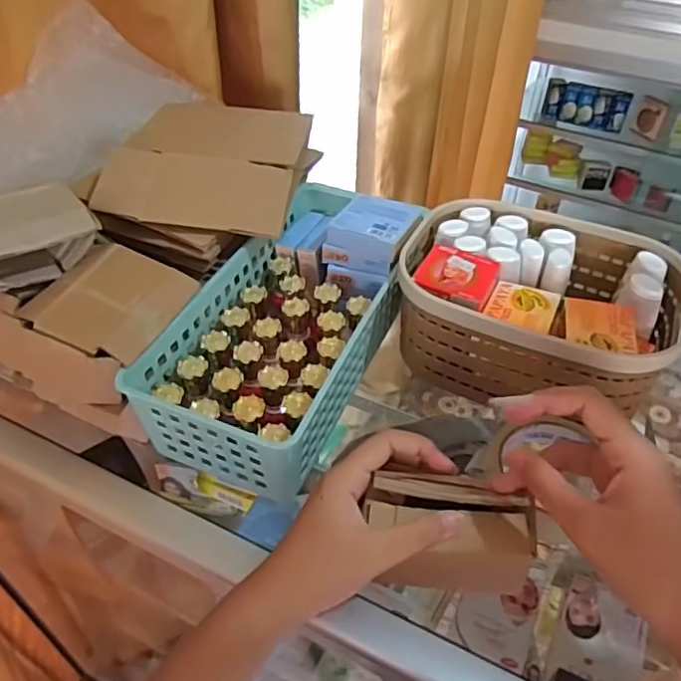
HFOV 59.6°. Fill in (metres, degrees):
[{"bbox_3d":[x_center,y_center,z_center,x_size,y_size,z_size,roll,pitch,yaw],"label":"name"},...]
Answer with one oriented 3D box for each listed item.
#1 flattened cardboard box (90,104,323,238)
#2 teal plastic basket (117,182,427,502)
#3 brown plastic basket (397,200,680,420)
[{"bbox_3d":[-0.112,-0.177,0.557,0.155,0.033,0.211,6,43,5],"label":"flattened cardboard box"},{"bbox_3d":[-0.034,-0.024,0.491,0.133,0.091,0.282,18,46,17],"label":"teal plastic basket"},{"bbox_3d":[0.160,-0.030,0.492,0.213,0.085,0.163,13,44,13],"label":"brown plastic basket"}]

